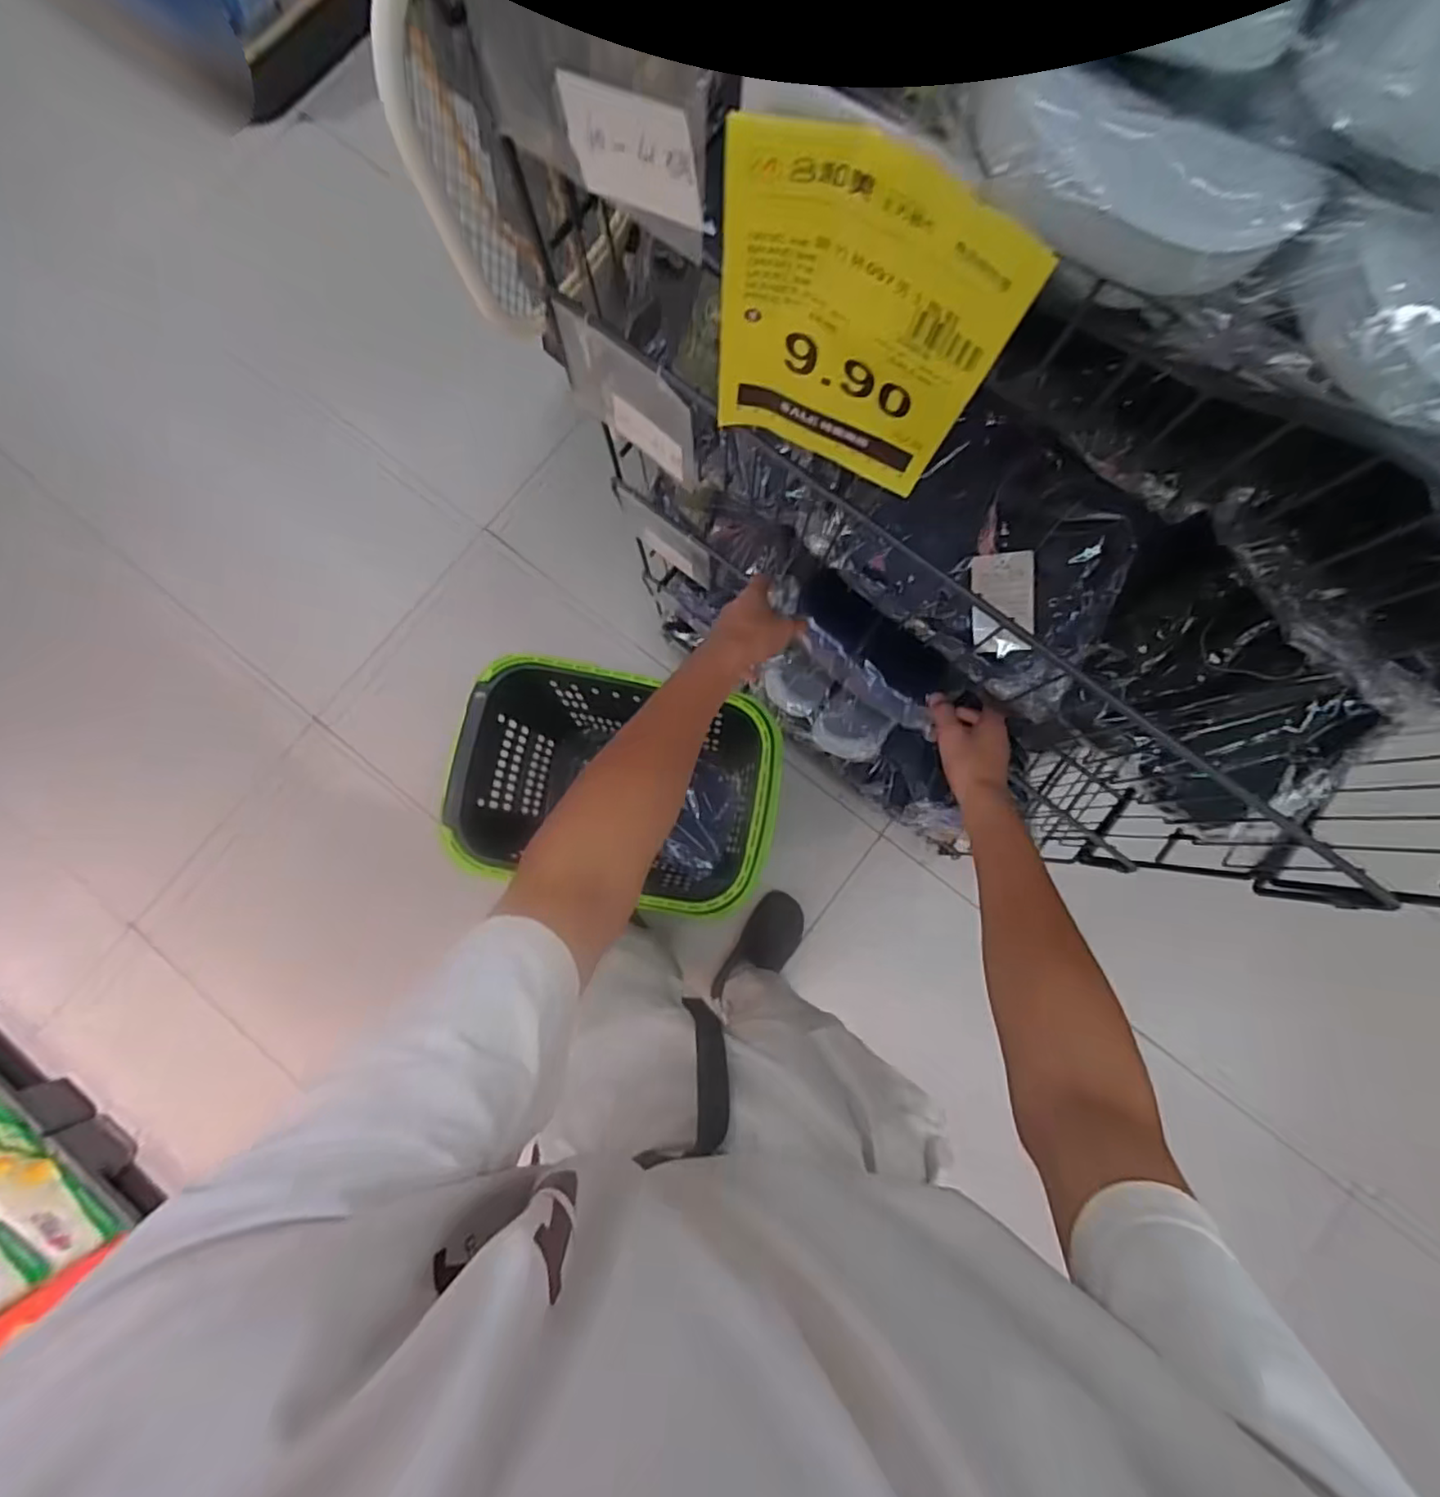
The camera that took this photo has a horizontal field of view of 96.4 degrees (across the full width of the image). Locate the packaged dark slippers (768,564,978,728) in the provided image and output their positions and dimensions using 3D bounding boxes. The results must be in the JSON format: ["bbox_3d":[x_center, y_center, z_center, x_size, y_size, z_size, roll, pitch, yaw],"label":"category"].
[{"bbox_3d":[0.164,-0.114,0.719,0.231,0.053,0.103,37,83,5],"label":"packaged dark slippers"}]

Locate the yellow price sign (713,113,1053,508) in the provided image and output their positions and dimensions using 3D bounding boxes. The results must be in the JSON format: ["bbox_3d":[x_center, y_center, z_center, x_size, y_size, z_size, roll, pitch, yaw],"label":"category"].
[{"bbox_3d":[0.065,-0.207,0.337,0.138,0.190,0.020,24,82,3],"label":"yellow price sign"}]

